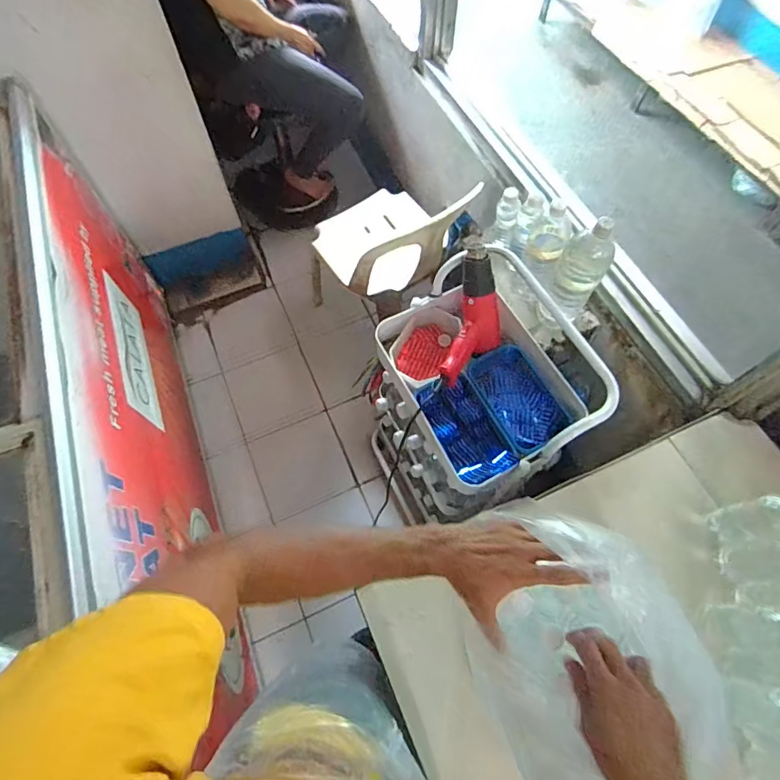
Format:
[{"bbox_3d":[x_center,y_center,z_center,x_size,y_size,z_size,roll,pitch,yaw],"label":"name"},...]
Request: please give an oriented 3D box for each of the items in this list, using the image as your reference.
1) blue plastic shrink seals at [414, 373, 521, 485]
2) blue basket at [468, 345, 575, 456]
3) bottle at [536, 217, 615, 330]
[{"bbox_3d":[0.151,0.074,0.940,0.131,0.061,0.222,-30,68,-14],"label":"blue plastic shrink seals"},{"bbox_3d":[0.267,0.014,0.981,0.136,0.050,0.223,-20,66,-10],"label":"blue basket"},{"bbox_3d":[0.351,-0.198,0.926,0.088,0.288,0.111,30,68,13],"label":"bottle"}]

